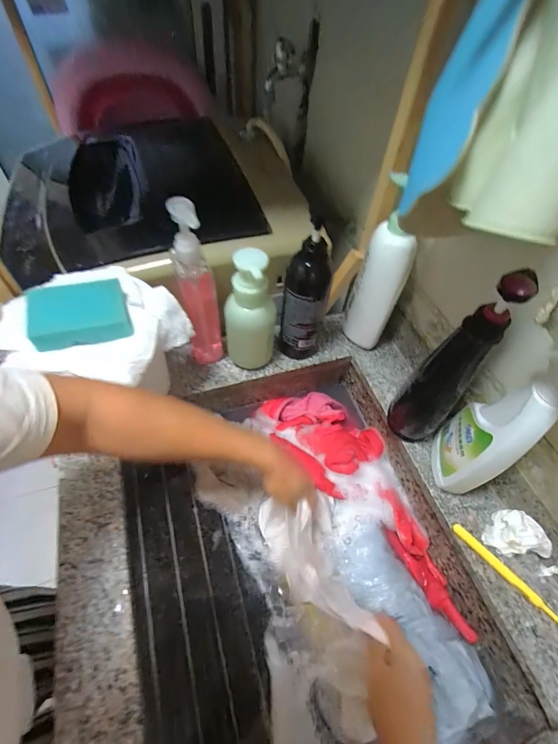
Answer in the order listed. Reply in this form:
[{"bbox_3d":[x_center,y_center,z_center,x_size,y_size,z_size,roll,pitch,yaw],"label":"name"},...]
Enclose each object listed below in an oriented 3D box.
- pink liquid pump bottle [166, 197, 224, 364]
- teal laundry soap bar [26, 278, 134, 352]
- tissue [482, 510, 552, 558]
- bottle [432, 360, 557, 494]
[{"bbox_3d":[-0.114,-0.107,0.470,0.053,0.255,0.049,-6,56,-8],"label":"pink liquid pump bottle"},{"bbox_3d":[-0.234,-0.068,0.390,0.107,0.032,0.070,-14,58,-14],"label":"teal laundry soap bar"},{"bbox_3d":[0.295,0.207,0.418,0.051,0.044,0.058,-17,59,-15],"label":"tissue"},{"bbox_3d":[0.250,0.066,0.389,0.046,0.225,0.086,21,57,10],"label":"bottle"}]

